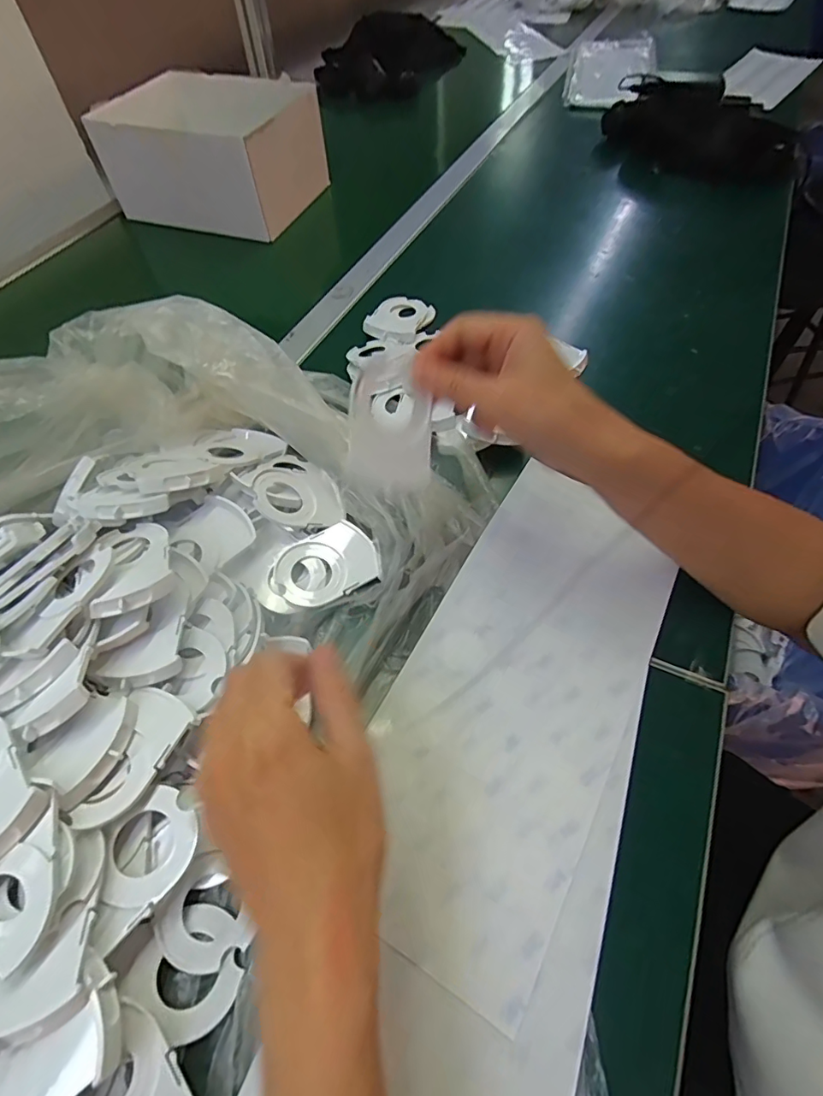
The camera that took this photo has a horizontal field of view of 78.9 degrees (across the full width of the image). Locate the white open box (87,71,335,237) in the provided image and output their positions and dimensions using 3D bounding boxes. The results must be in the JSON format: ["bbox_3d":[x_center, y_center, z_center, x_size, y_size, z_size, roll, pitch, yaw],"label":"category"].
[{"bbox_3d":[-0.271,-0.543,0.688,0.239,0.115,0.195,16,58,12],"label":"white open box"}]

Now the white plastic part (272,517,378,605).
[{"bbox_3d":[-0.065,0.013,0.374,0.078,0.011,0.054,-27,59,-15],"label":"white plastic part"}]

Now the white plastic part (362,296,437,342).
[{"bbox_3d":[-0.013,-0.257,0.558,0.060,0.010,0.077,25,61,18],"label":"white plastic part"}]

